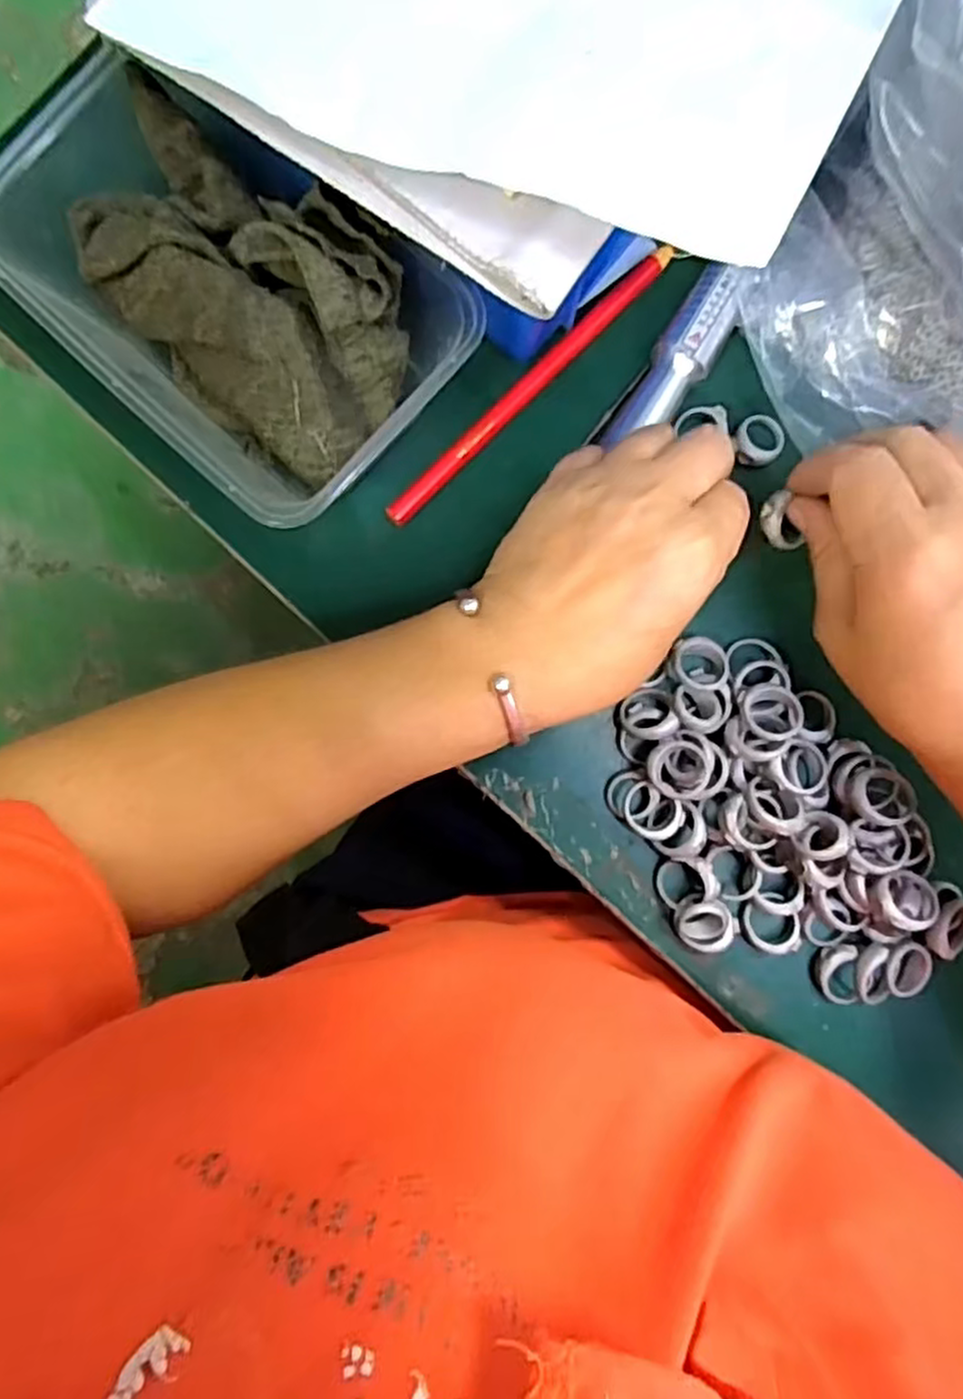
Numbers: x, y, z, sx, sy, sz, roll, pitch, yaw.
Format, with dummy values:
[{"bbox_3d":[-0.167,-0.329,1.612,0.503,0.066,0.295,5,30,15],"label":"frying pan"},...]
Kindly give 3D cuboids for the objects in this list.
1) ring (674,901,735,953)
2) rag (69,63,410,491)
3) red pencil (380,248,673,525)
[{"bbox_3d":[0.092,0.093,0.296,0.024,0.010,0.024,0,89,0],"label":"ring"},{"bbox_3d":[-0.088,-0.146,0.262,0.119,0.050,0.080,33,89,1],"label":"rag"},{"bbox_3d":[0.020,-0.129,0.299,0.156,0.005,0.009,-44,89,0],"label":"red pencil"}]

